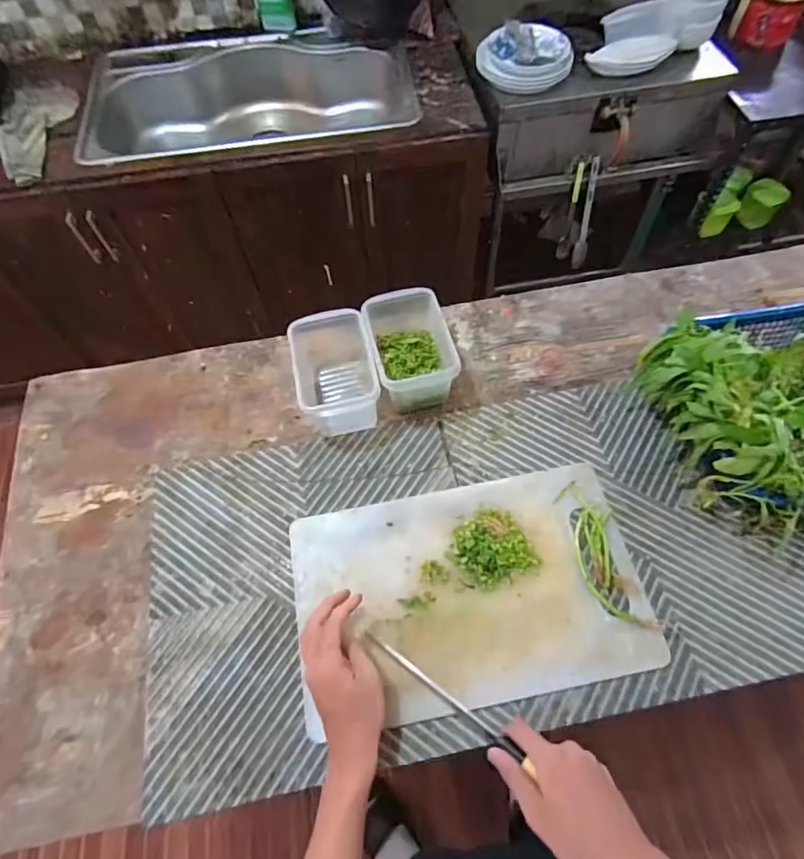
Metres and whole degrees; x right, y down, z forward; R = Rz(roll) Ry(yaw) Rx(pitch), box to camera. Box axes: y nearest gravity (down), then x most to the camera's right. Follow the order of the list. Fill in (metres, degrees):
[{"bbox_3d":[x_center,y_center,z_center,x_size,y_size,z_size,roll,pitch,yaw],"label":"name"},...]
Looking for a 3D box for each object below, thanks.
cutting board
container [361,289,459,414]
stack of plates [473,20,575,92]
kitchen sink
[{"bbox_3d":[0.077,0.185,0.609,0.390,0.016,0.243,-11,60,-3],"label":"cutting board"},{"bbox_3d":[0.008,-0.115,0.736,0.103,0.102,0.158,-14,60,-4],"label":"container"},{"bbox_3d":[0.295,-0.896,1.262,0.219,0.082,0.174,8,62,7],"label":"stack of plates"},{"bbox_3d":[-0.399,-0.843,1.413,0.832,0.206,0.597,-8,60,-1],"label":"kitchen sink"}]

